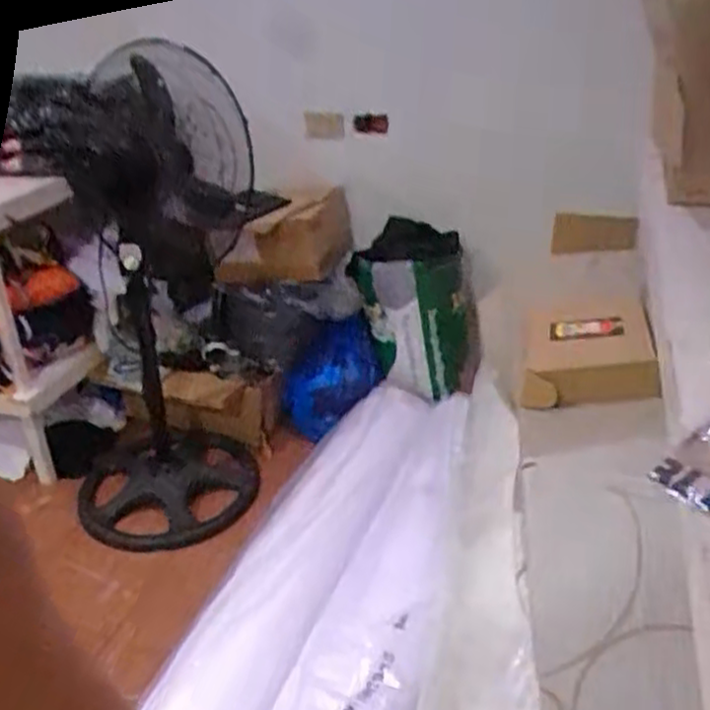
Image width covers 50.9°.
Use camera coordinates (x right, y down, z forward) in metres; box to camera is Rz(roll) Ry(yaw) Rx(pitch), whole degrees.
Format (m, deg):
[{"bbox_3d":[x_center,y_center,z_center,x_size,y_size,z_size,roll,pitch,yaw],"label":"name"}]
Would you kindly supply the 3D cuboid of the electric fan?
[{"bbox_3d":[-0.473,-0.119,1.906,0.542,1.142,0.544,-7,30,-9],"label":"electric fan"}]

